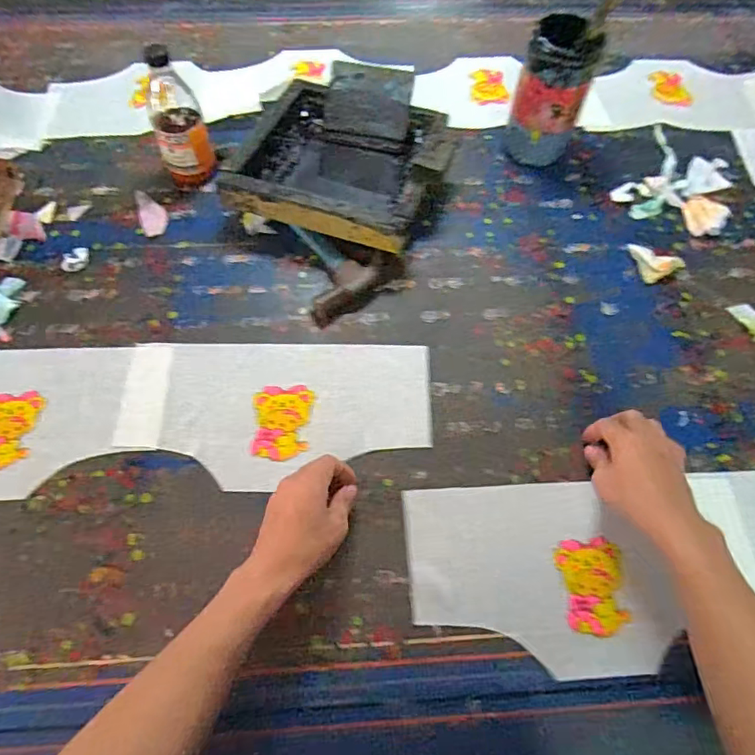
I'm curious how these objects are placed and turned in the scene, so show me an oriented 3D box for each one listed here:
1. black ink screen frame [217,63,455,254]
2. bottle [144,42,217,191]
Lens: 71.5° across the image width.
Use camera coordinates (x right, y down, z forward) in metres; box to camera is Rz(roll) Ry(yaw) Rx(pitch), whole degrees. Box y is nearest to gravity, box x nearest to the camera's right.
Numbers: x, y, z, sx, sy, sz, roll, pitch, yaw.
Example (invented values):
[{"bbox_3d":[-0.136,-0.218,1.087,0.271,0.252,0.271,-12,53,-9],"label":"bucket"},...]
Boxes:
[{"bbox_3d":[-0.046,-0.303,0.725,0.272,0.080,0.275,15,63,6],"label":"black ink screen frame"},{"bbox_3d":[-0.262,-0.330,0.683,0.069,0.161,0.061,-18,64,-11],"label":"bottle"}]

